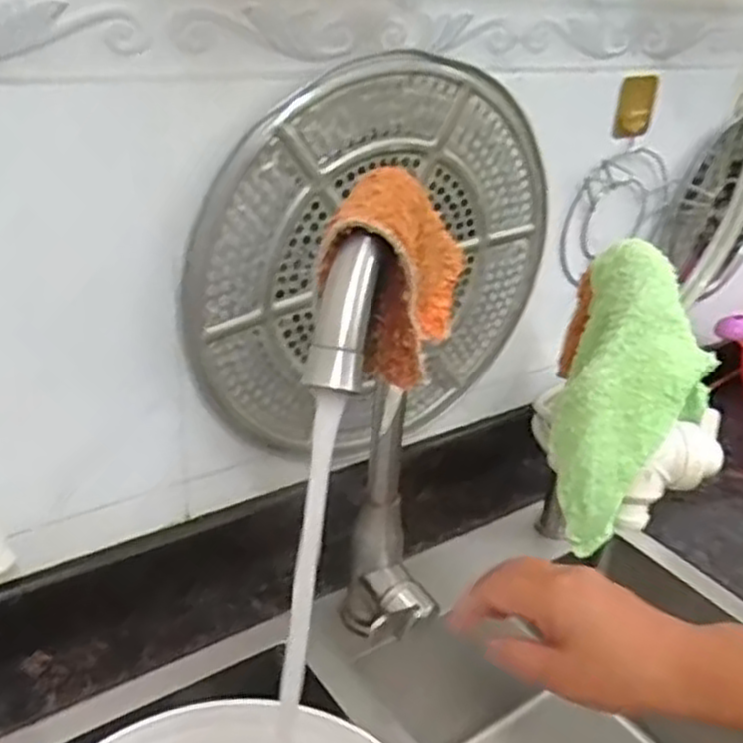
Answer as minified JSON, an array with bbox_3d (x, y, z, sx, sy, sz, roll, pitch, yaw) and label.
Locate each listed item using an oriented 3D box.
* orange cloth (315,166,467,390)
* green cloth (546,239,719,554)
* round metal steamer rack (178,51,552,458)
[{"bbox_3d":[0.029,-0.050,0.417,0.042,0.105,0.140,20,32,27],"label":"orange cloth"},{"bbox_3d":[0.176,0.013,0.523,0.090,0.071,0.210,13,73,15],"label":"green cloth"},{"bbox_3d":[0.012,-0.080,0.627,0.326,0.310,0.029,-16,34,-34],"label":"round metal steamer rack"}]

